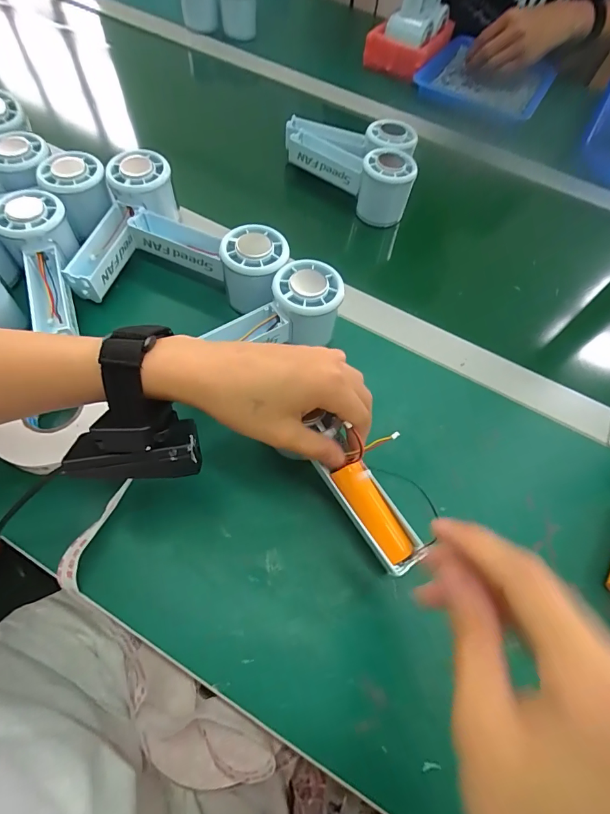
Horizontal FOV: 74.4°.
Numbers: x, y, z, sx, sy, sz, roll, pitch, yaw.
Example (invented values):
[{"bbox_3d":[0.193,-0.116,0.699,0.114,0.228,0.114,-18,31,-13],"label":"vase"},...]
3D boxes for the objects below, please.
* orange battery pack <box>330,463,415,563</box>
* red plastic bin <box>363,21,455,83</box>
[{"bbox_3d":[0.045,0.069,0.264,0.018,0.014,0.068,-32,83,-18],"label":"orange battery pack"},{"bbox_3d":[0.163,-0.576,0.634,0.102,0.041,0.144,29,63,10],"label":"red plastic bin"}]

